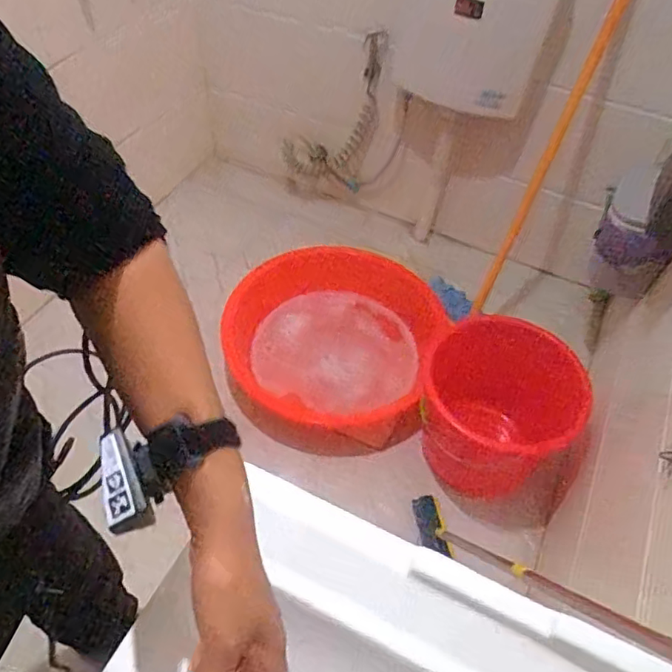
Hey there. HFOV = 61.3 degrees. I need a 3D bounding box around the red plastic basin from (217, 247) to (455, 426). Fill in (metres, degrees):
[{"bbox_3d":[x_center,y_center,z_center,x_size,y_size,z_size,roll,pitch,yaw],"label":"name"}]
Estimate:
[{"bbox_3d":[-0.006,0.001,1.656,0.609,0.188,0.532,29,57,17],"label":"red plastic basin"}]

